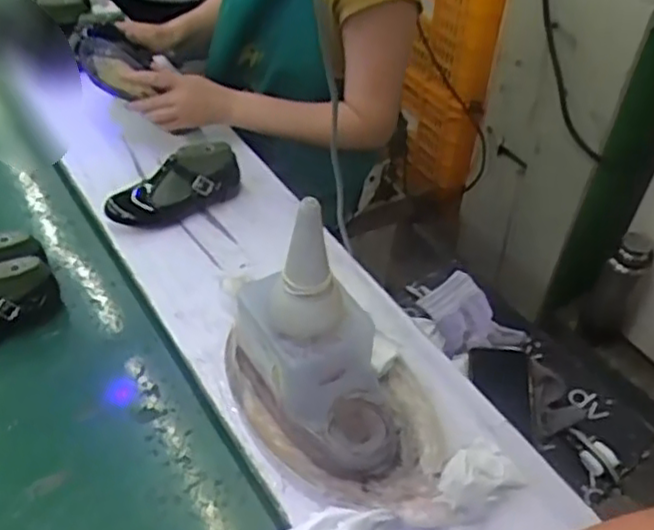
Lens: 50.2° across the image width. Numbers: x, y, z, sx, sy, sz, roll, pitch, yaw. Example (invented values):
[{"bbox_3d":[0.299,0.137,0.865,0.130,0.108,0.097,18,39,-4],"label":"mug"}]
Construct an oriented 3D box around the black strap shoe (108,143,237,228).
[{"bbox_3d":[-0.204,-0.102,0.940,0.183,0.081,0.057,-20,51,-20],"label":"black strap shoe"}]

